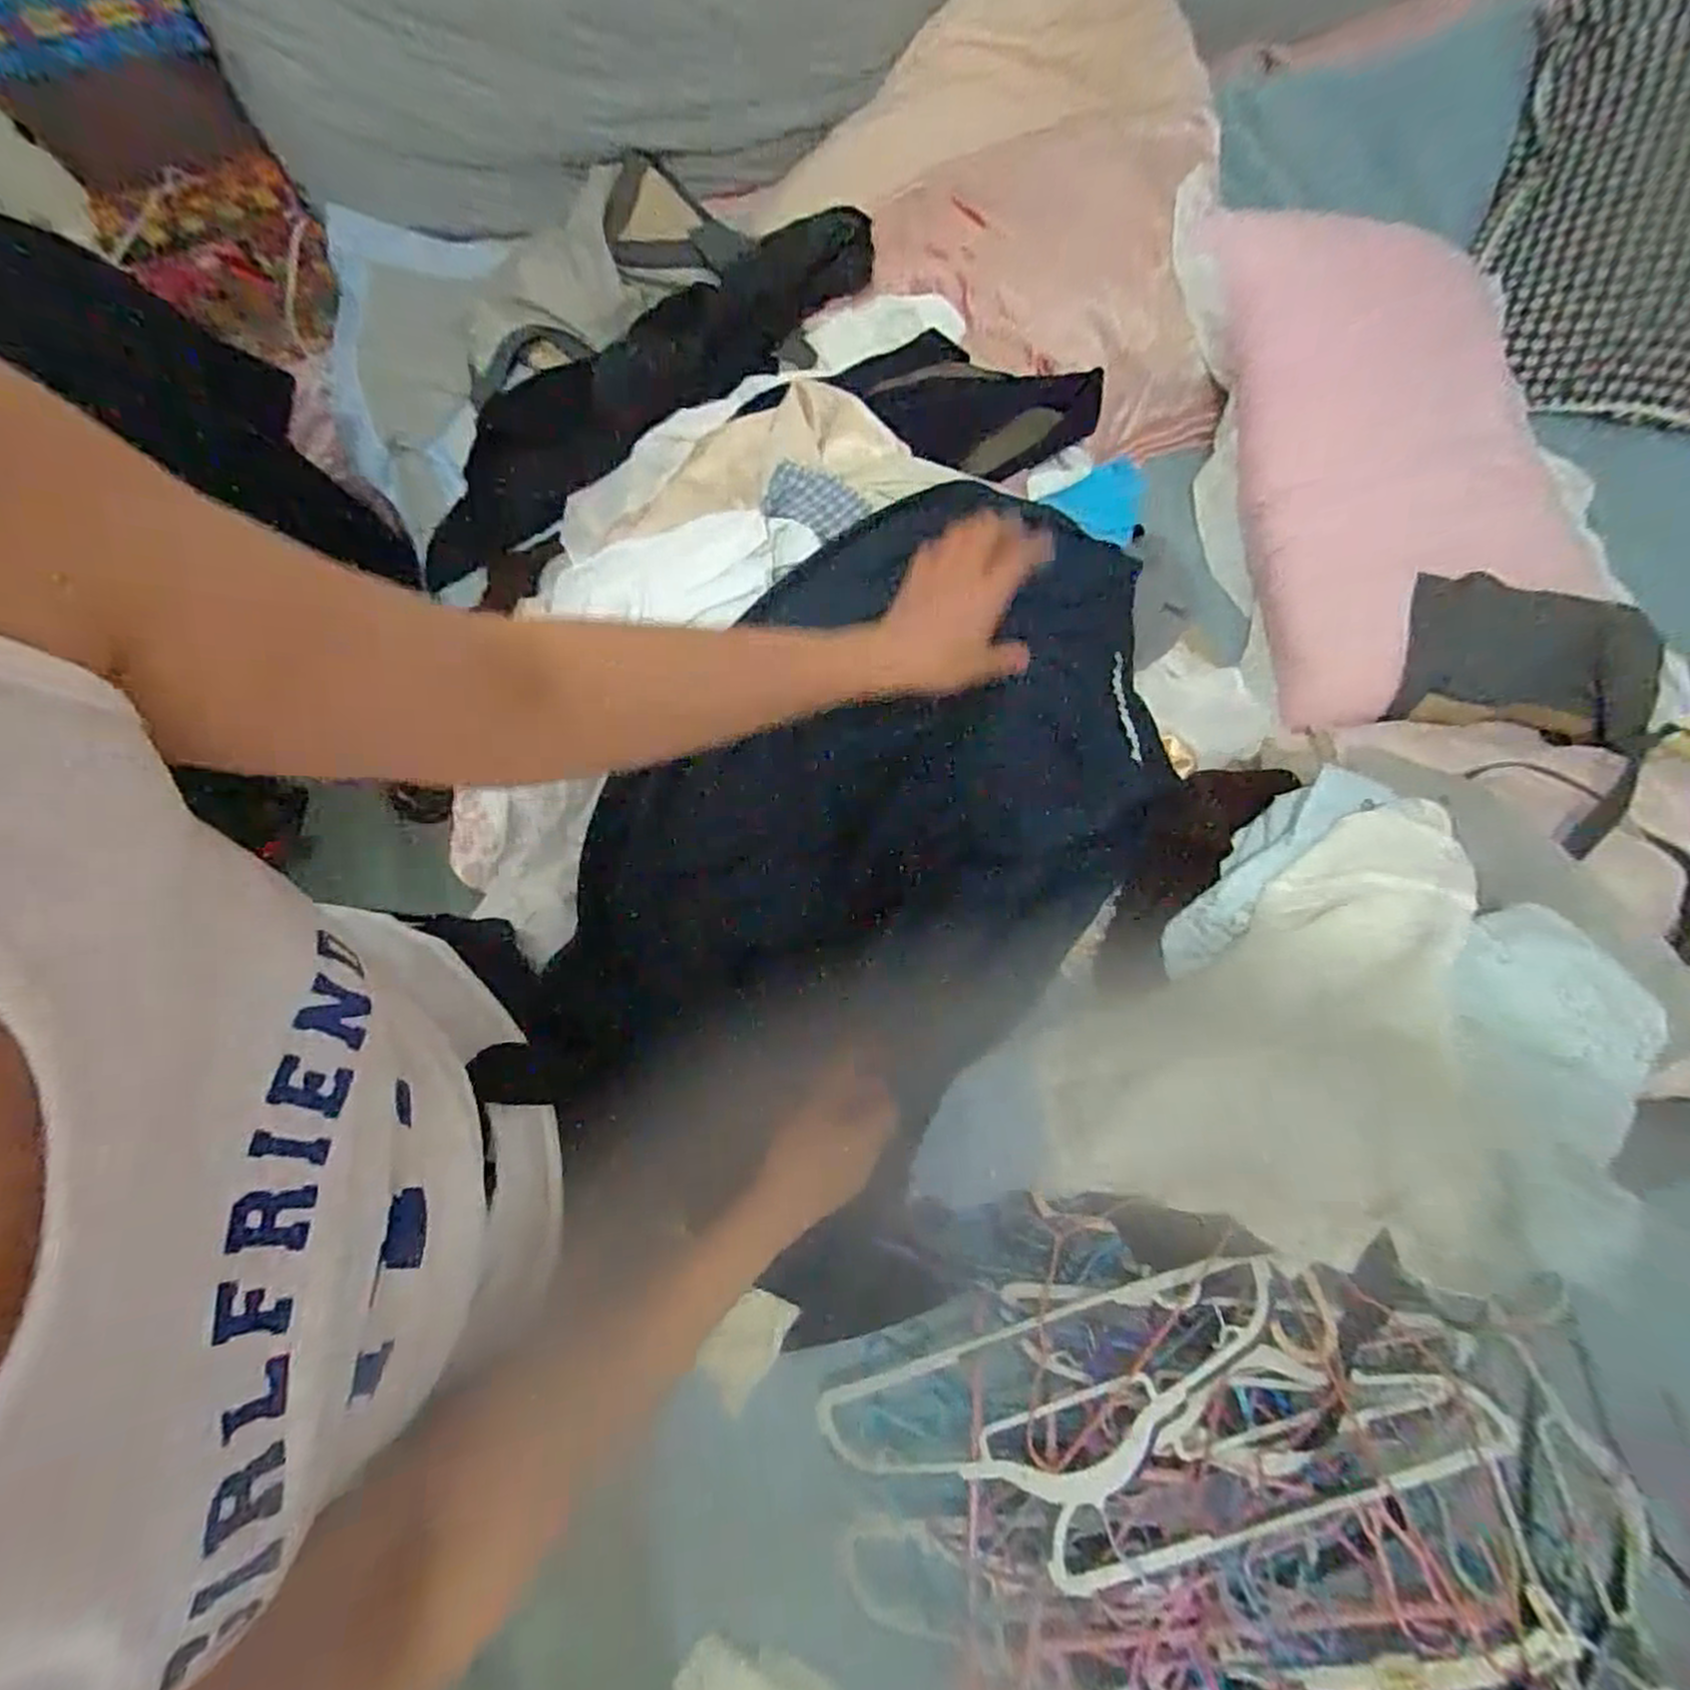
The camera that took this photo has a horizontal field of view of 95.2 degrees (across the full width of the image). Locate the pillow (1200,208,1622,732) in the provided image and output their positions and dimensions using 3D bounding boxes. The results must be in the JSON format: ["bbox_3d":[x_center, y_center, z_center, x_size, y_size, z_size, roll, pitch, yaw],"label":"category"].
[{"bbox_3d":[0.672,-0.466,0.958,0.415,0.158,0.660,-3,74,-1],"label":"pillow"}]

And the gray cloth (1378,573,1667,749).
[{"bbox_3d":[0.722,-0.198,0.817,0.218,0.091,0.161,12,75,3],"label":"gray cloth"}]

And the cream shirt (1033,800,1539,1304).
[{"bbox_3d":[0.336,0.169,0.648,0.312,0.168,0.361,-3,74,-1],"label":"cream shirt"}]

